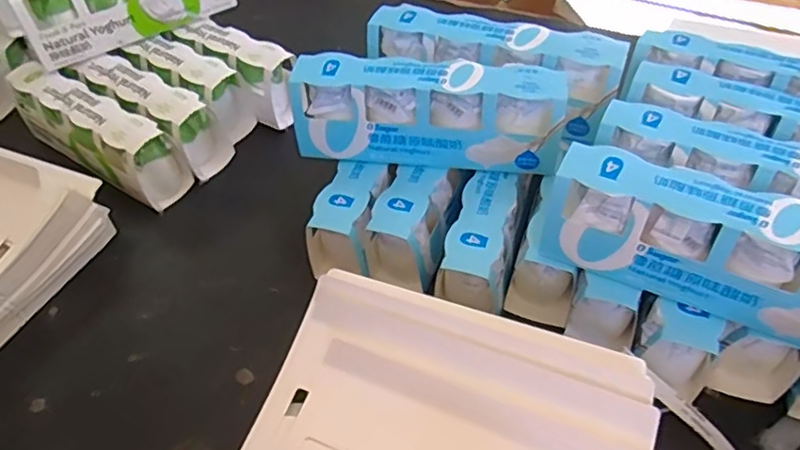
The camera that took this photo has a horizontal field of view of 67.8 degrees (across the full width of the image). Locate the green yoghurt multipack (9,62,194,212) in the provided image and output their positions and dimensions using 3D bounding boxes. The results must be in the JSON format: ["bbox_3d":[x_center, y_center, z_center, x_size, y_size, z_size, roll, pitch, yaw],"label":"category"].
[{"bbox_3d":[-0.393,-0.115,0.774,0.258,0.111,0.069,27,56,23],"label":"green yoghurt multipack"}]

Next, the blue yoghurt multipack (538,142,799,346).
[{"bbox_3d":[0.256,0.019,0.483,0.267,0.094,0.060,21,54,19],"label":"blue yoghurt multipack"}]

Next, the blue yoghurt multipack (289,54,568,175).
[{"bbox_3d":[0.028,-0.114,0.614,0.271,0.093,0.059,6,50,8],"label":"blue yoghurt multipack"}]

